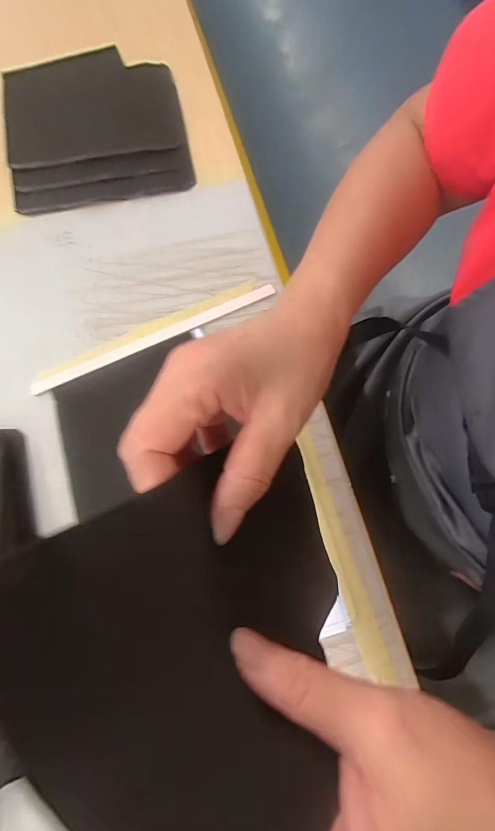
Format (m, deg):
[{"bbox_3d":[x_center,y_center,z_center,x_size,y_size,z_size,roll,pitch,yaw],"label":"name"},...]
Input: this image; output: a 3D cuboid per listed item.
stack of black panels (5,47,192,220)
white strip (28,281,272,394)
[{"bbox_3d":[-0.153,-0.285,0.383,0.172,0.024,0.179,-12,75,-2],"label":"stack of black panels"},{"bbox_3d":[-0.077,-0.067,0.327,0.216,0.004,0.013,-24,76,-5],"label":"white strip"}]

